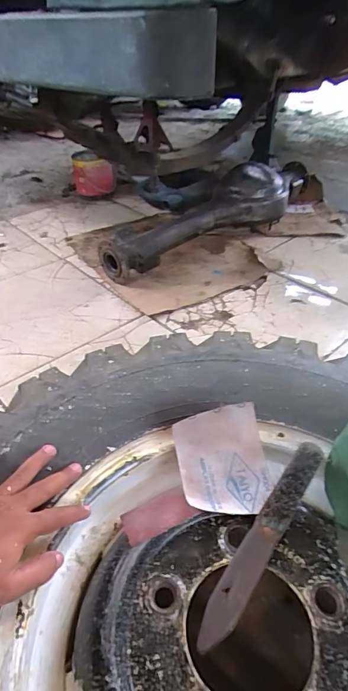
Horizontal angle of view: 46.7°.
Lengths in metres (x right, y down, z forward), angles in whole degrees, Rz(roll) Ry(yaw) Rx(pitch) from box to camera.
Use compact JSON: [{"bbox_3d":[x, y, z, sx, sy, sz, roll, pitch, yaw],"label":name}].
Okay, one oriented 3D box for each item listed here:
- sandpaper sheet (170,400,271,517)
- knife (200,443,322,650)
[{"bbox_3d":[0.055,0.132,0.460,0.098,0.027,0.111,-12,66,-3],"label":"sandpaper sheet"},{"bbox_3d":[0.089,0.187,0.395,0.031,0.025,0.216,27,68,28],"label":"knife"}]

